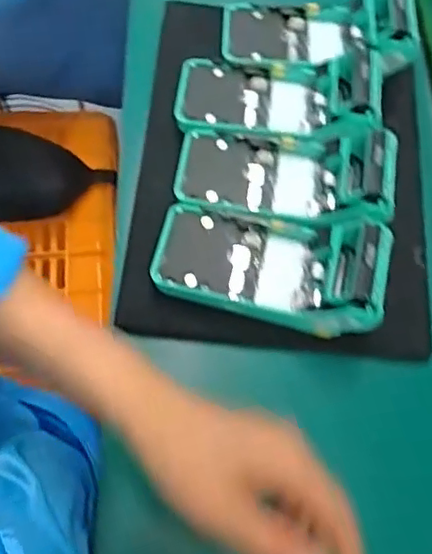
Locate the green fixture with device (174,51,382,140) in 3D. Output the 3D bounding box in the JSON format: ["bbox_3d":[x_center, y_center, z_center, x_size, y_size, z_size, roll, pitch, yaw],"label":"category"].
[{"bbox_3d":[0.052,-0.161,0.514,0.171,0.042,0.081,8,64,6],"label":"green fixture with device"}]

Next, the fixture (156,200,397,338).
[{"bbox_3d":[0.040,-0.008,0.462,0.170,0.074,0.079,11,64,8],"label":"fixture"}]

